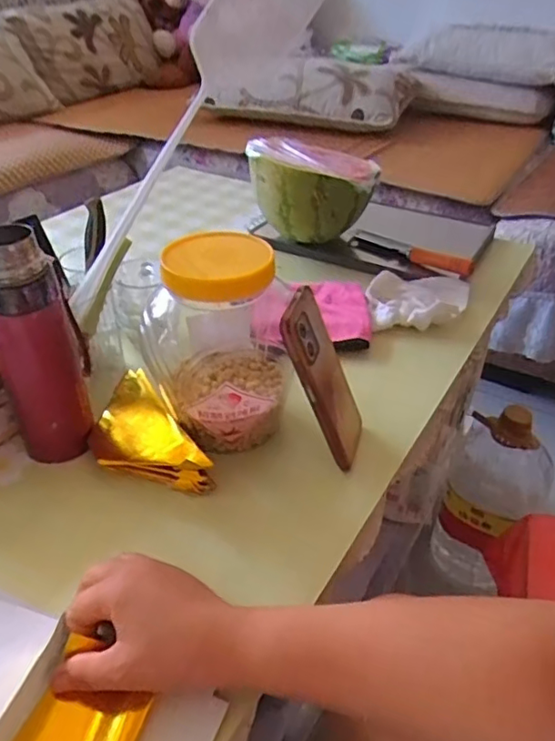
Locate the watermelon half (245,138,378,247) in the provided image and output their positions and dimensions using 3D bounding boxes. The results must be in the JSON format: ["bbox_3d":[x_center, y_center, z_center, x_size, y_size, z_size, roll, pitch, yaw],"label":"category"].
[{"bbox_3d":[0.052,-0.275,0.878,0.182,0.118,0.164,3,36,2],"label":"watermelon half"}]

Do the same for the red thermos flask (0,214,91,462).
[{"bbox_3d":[-0.208,-0.020,0.502,0.073,0.213,0.059,-16,40,-22],"label":"red thermos flask"}]

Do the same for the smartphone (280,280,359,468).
[{"bbox_3d":[0.043,0.009,0.518,0.016,0.160,0.071,-11,31,24],"label":"smartphone"}]

